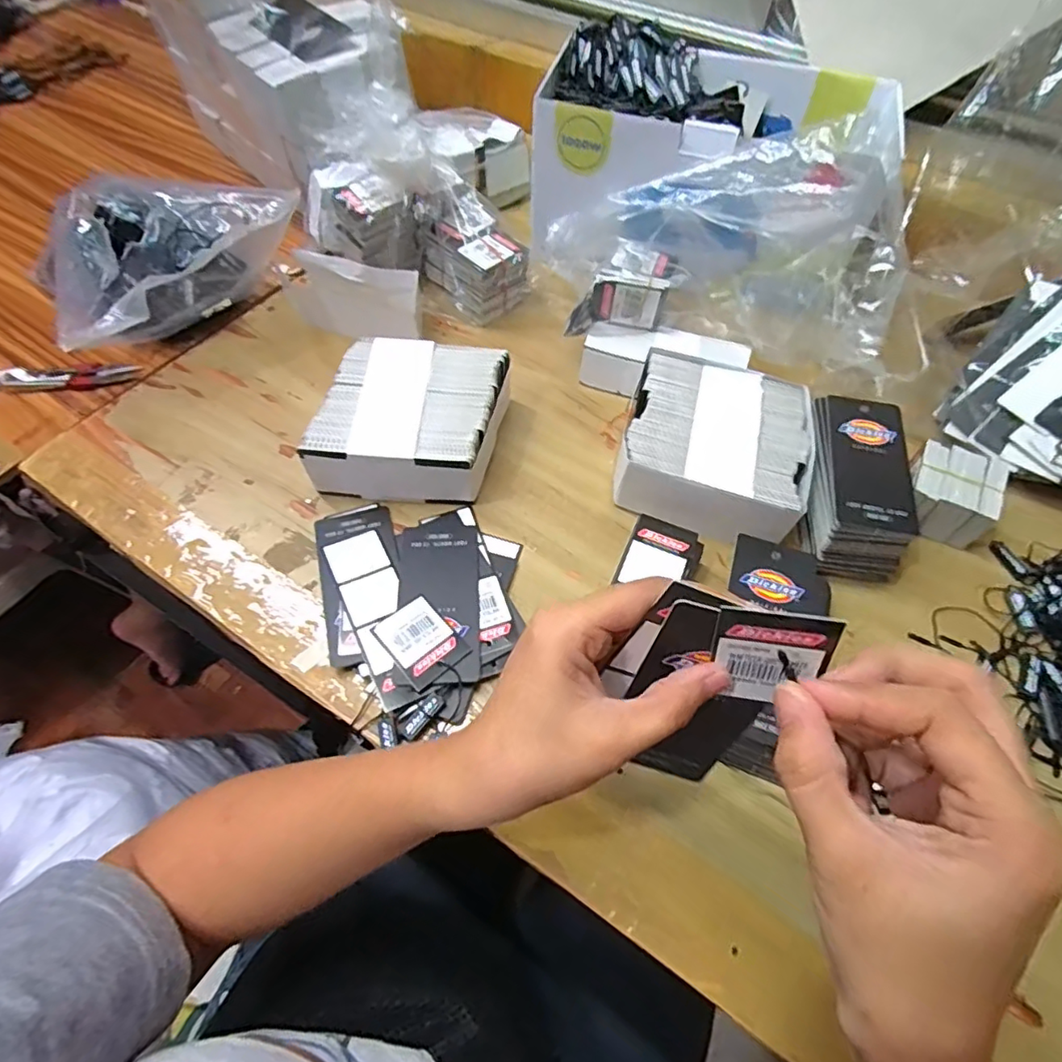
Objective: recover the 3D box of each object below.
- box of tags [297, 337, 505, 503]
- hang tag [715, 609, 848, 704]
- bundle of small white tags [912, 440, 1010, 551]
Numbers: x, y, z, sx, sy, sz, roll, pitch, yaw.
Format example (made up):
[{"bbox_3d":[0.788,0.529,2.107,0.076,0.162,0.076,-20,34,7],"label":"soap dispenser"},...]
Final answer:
[{"bbox_3d":[-0.080,-0.076,0.403,0.114,0.052,0.120,12,60,6],"label":"box of tags"},{"bbox_3d":[0.083,0.045,0.202,0.036,0.046,0.004,6,40,12],"label":"hang tag"},{"bbox_3d":[0.280,-0.024,0.392,0.055,0.039,0.054,20,61,11],"label":"bundle of small white tags"}]

